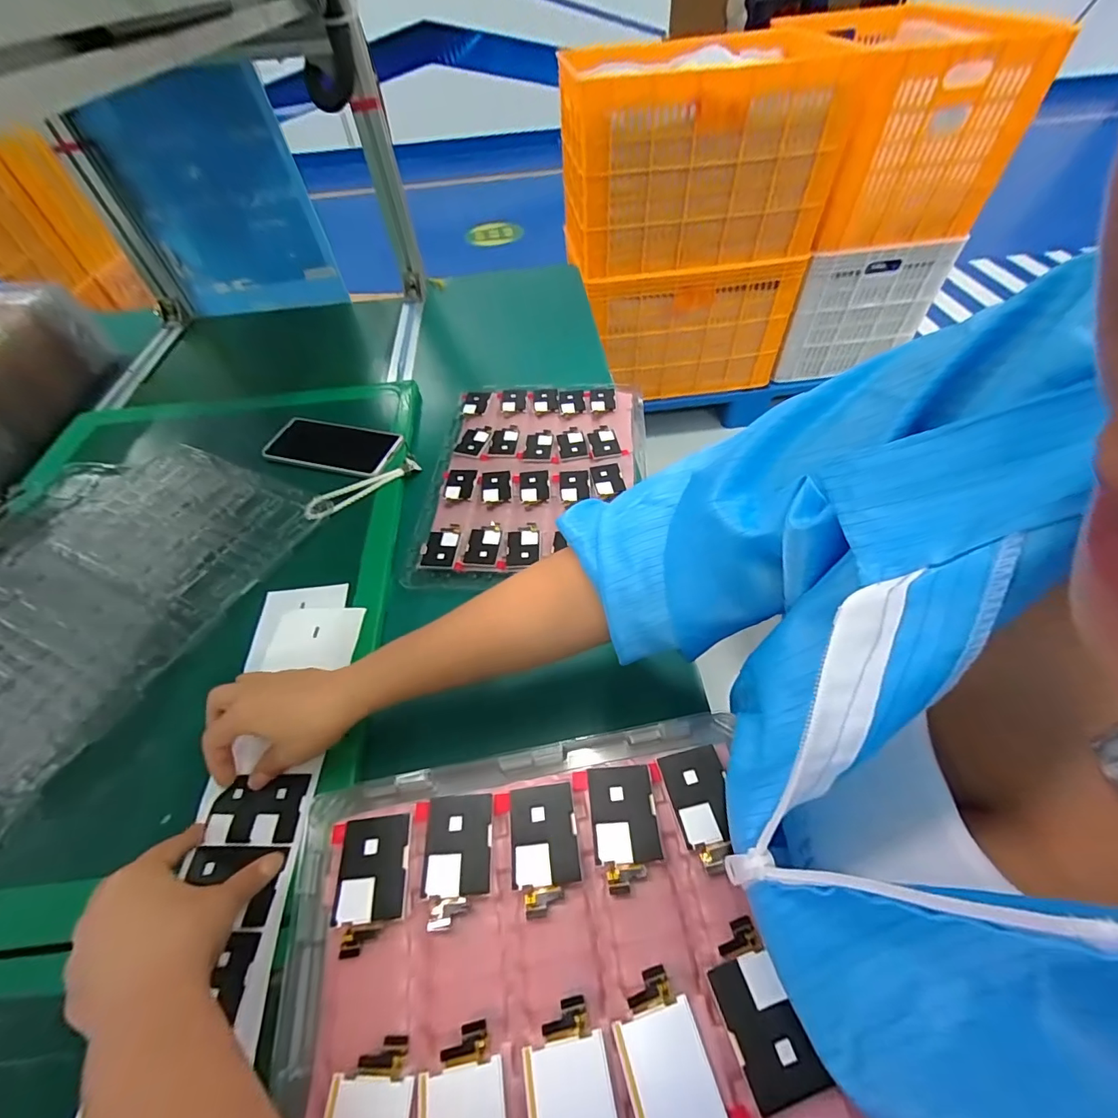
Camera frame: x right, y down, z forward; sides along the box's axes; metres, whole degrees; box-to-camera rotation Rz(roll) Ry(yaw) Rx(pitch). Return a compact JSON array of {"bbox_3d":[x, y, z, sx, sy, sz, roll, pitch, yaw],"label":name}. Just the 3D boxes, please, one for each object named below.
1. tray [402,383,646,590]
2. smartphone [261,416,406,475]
[{"bbox_3d":[-0.028,-0.106,0.579,0.251,0.033,0.332,1,52,5],"label":"tray"},{"bbox_3d":[-0.281,-0.147,0.598,0.157,0.013,0.080,10,53,11],"label":"smartphone"}]

